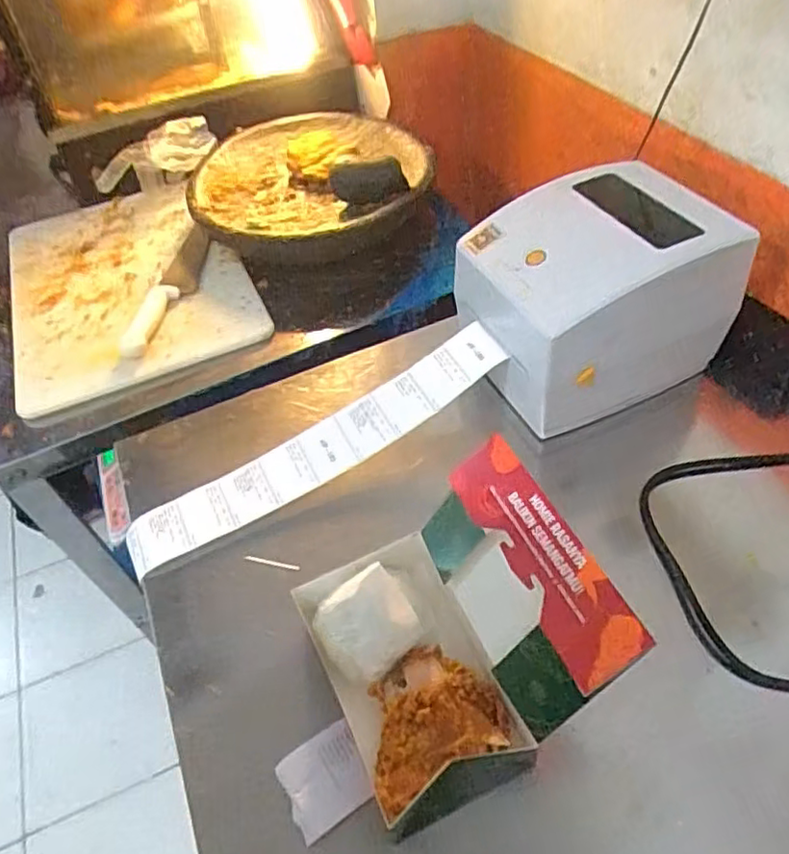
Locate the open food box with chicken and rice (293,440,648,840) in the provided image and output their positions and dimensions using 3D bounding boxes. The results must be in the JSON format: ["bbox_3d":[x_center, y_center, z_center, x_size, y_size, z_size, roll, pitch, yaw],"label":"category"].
[{"bbox_3d":[0.037,0.139,0.443,0.175,0.131,0.175,-22,50,-12],"label":"open food box with chicken and rice"}]

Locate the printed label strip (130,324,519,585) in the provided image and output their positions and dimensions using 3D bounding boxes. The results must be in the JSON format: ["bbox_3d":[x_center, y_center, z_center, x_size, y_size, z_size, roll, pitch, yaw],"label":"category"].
[{"bbox_3d":[-0.074,0.016,0.600,0.379,0.074,0.063,-24,51,-14],"label":"printed label strip"}]

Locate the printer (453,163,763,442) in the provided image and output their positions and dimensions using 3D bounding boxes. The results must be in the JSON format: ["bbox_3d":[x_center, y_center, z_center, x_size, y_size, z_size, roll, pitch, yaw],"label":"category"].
[{"bbox_3d":[0.179,-0.129,0.623,0.212,0.157,0.177,-23,51,-13],"label":"printer"}]

